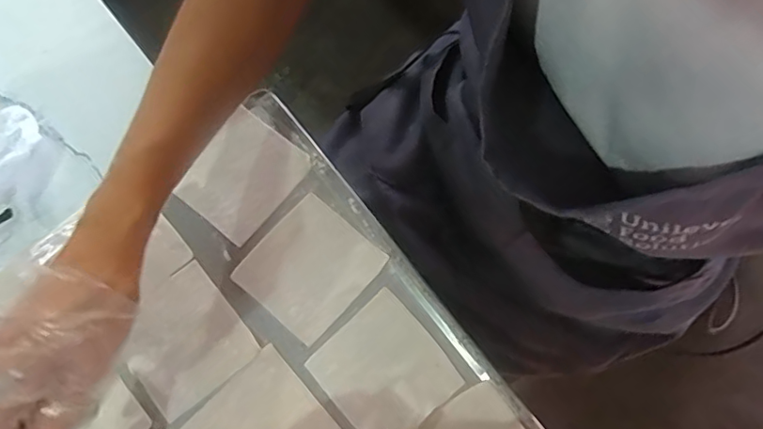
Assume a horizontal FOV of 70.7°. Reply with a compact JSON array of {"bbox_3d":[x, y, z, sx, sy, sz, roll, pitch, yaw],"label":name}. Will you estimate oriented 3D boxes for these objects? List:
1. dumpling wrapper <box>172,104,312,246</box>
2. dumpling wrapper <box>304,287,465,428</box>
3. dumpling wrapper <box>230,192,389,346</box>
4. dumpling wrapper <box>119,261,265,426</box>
[{"bbox_3d":[-0.104,-0.029,0.400,0.072,0.004,0.082,37,82,11],"label":"dumpling wrapper"},{"bbox_3d":[0.002,0.104,0.360,0.076,0.004,0.079,-41,75,-8],"label":"dumpling wrapper"},{"bbox_3d":[-0.051,0.037,0.378,0.077,0.004,0.081,39,79,11],"label":"dumpling wrapper"},{"bbox_3d":[-0.137,0.086,0.372,0.076,0.004,0.081,-40,77,-9],"label":"dumpling wrapper"}]

